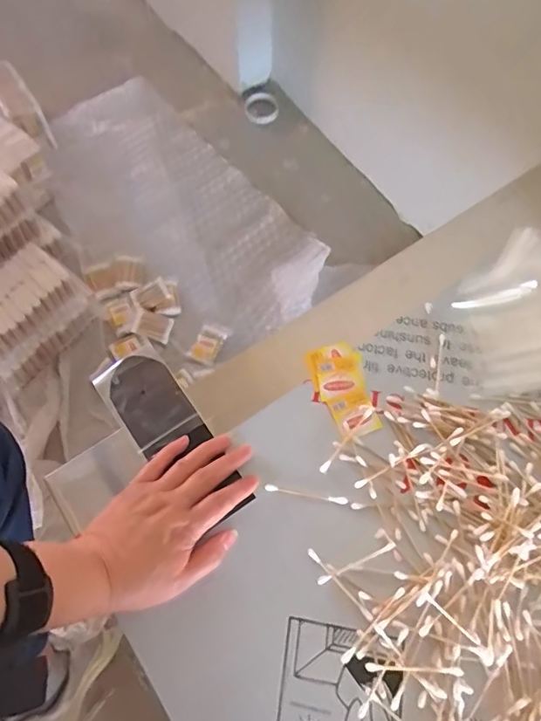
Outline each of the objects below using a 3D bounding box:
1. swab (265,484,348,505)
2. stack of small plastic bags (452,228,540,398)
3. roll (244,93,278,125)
[{"bbox_3d":[0.031,0.117,0.443,0.072,0.004,0.007,9,67,4],"label":"swab"},{"bbox_3d":[0.264,-0.049,0.504,0.183,0.026,0.139,-37,71,-14],"label":"stack of small plastic bags"},{"bbox_3d":[-0.024,-0.620,1.239,0.080,0.023,0.093,-12,67,-5],"label":"roll"}]

